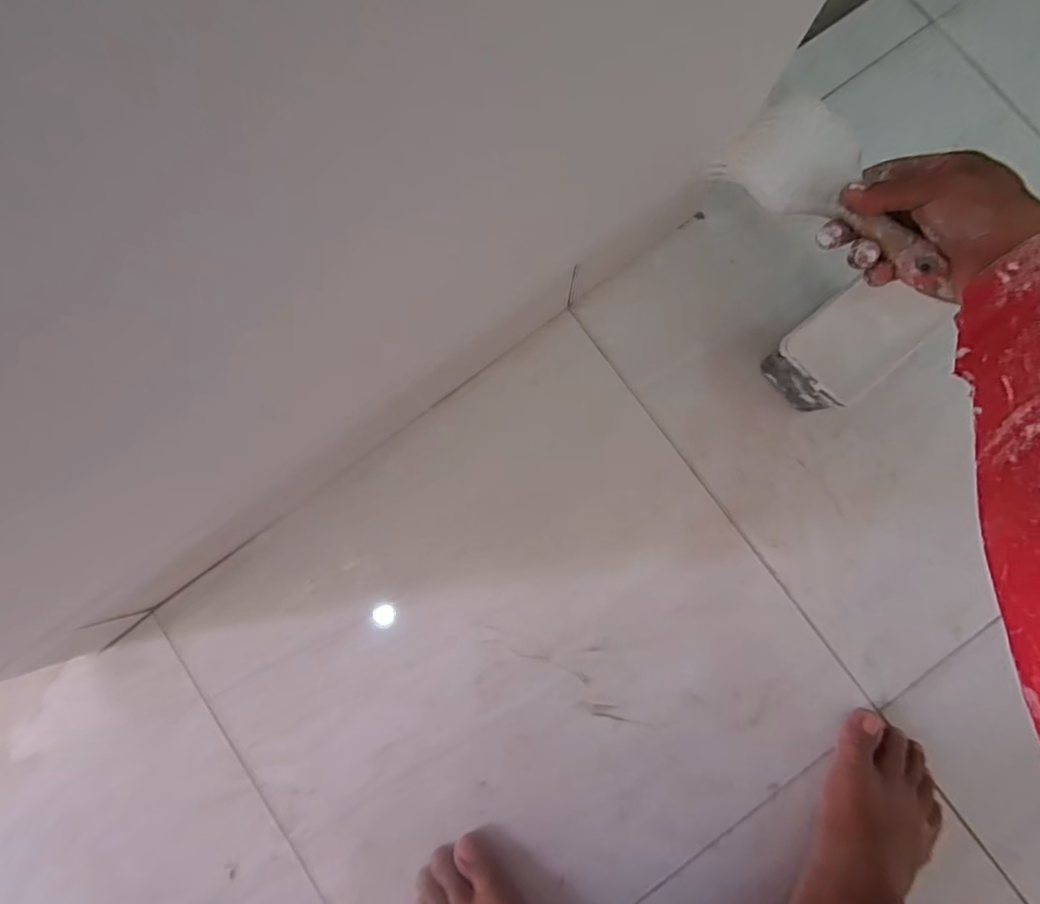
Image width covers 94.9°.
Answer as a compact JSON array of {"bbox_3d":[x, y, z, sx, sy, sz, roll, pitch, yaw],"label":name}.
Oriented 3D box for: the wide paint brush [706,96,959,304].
[{"bbox_3d":[0.240,-0.184,0.354,0.068,0.033,0.188,-39,76,-3],"label":"wide paint brush"}]

